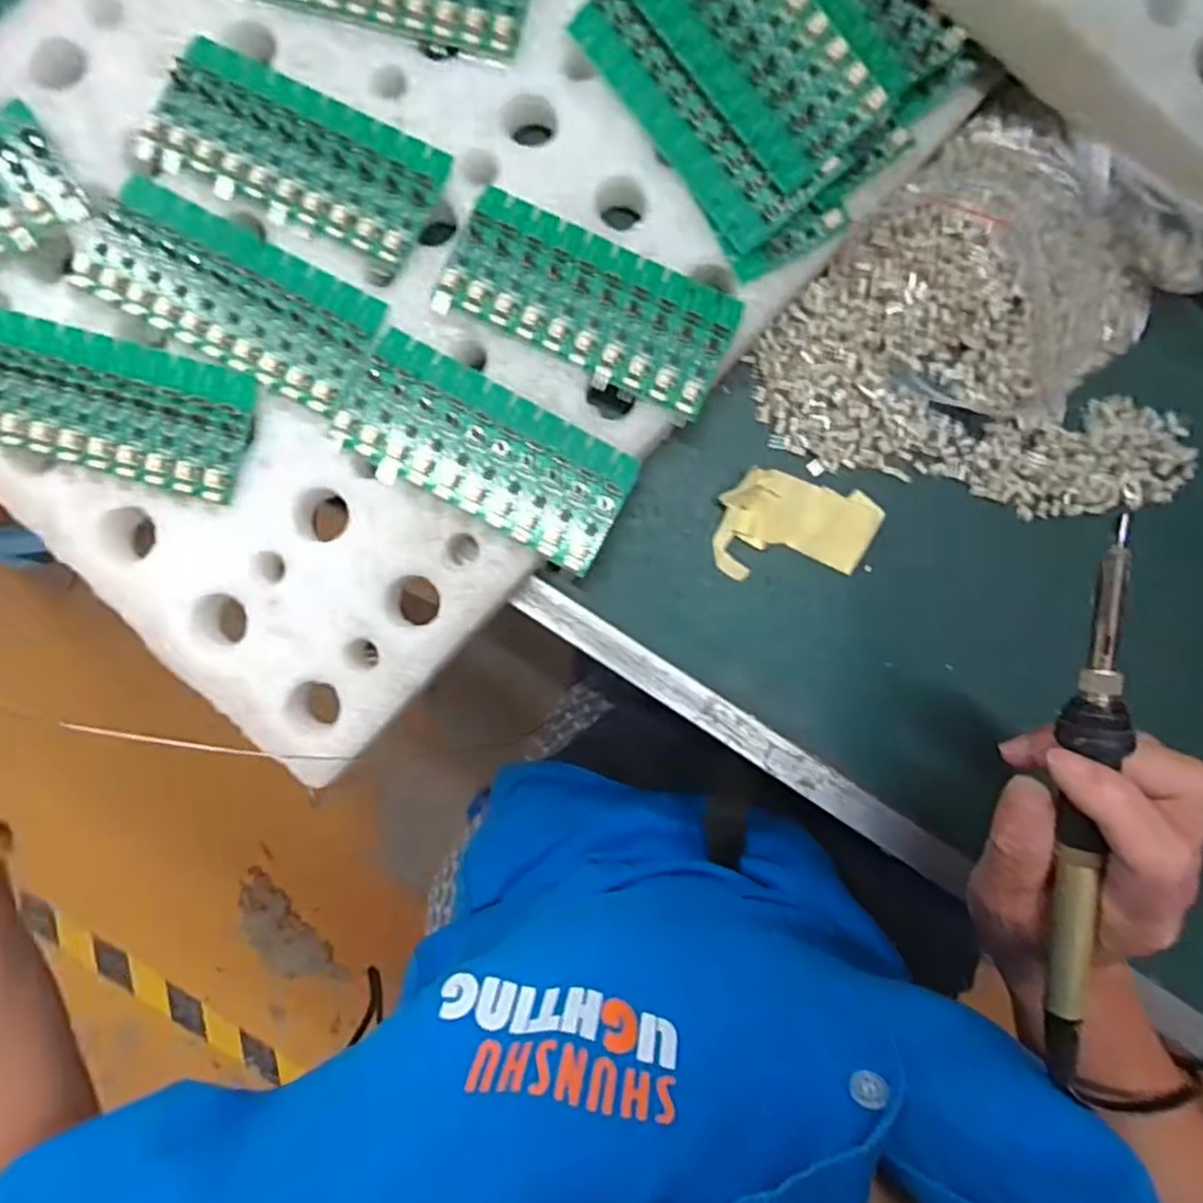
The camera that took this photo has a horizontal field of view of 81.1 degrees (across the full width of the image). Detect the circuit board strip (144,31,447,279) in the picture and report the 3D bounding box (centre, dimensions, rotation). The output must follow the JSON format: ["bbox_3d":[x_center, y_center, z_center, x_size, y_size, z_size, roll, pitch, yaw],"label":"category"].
[{"bbox_3d":[-0.146,-0.214,0.335,0.136,0.007,0.063,26,90,-1],"label":"circuit board strip"}]

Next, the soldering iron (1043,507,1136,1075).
[{"bbox_3d":[0.170,0.079,0.249,0.018,0.017,0.207,0,99,1],"label":"soldering iron"}]

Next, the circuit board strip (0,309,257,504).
[{"bbox_3d":[-0.236,-0.093,0.334,0.137,0.010,0.061,15,90,-1],"label":"circuit board strip"}]

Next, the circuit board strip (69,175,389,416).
[{"bbox_3d":[-0.177,-0.147,0.336,0.142,0.013,0.061,28,90,-1],"label":"circuit board strip"}]

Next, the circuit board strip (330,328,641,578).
[{"bbox_3d":[-0.056,-0.072,0.335,0.138,0.006,0.061,29,90,-1],"label":"circuit board strip"}]

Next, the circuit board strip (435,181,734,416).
[{"bbox_3d":[-0.006,-0.142,0.336,0.135,0.007,0.062,25,90,-1],"label":"circuit board strip"}]

